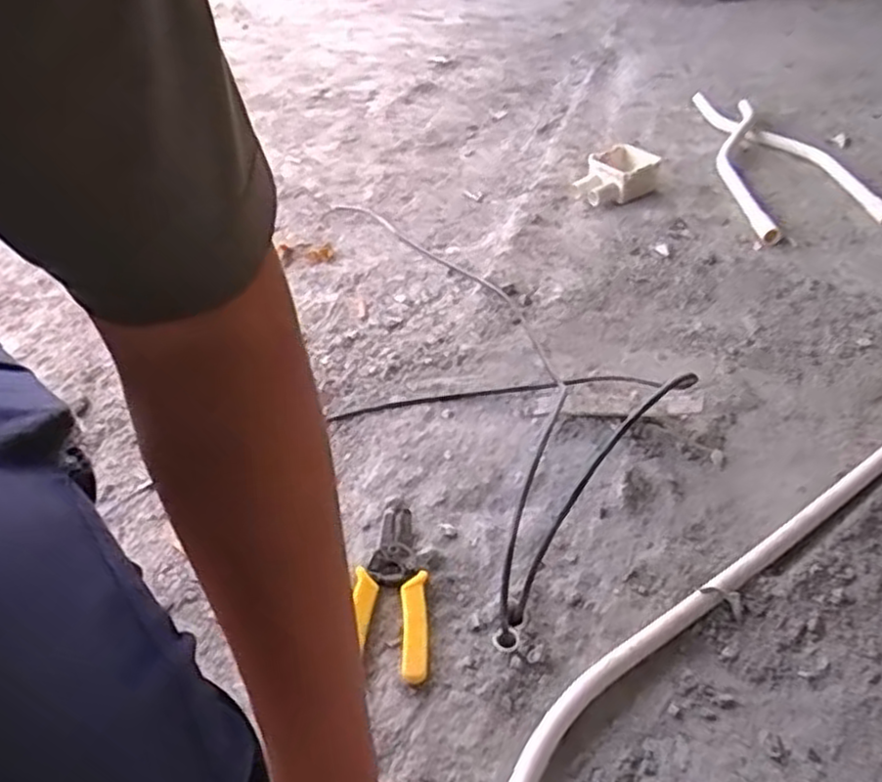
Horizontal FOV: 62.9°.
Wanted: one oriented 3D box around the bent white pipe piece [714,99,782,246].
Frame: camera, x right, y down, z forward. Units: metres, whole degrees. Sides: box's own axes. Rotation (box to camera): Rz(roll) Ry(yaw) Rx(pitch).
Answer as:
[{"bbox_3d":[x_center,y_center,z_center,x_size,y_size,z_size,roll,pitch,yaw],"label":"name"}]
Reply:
[{"bbox_3d":[0.464,-0.361,1.121,0.064,0.051,0.490,5,42,10],"label":"bent white pipe piece"}]

